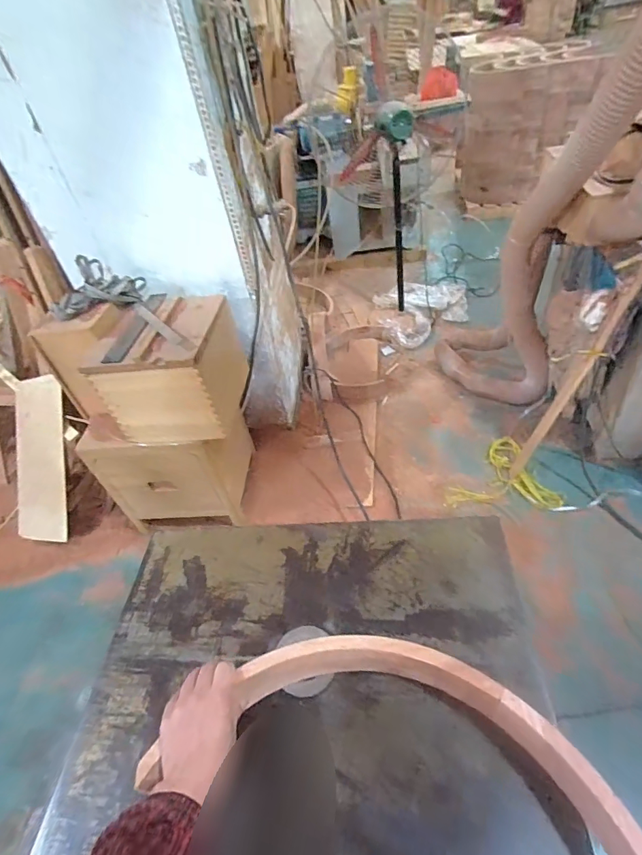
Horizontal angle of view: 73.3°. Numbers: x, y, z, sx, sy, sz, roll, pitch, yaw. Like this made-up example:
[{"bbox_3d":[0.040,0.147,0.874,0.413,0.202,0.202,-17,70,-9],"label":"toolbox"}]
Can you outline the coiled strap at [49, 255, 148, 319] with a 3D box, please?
[{"bbox_3d":[-0.705,-0.442,1.348,0.260,0.138,0.164,-17,44,-5],"label":"coiled strap"}]

